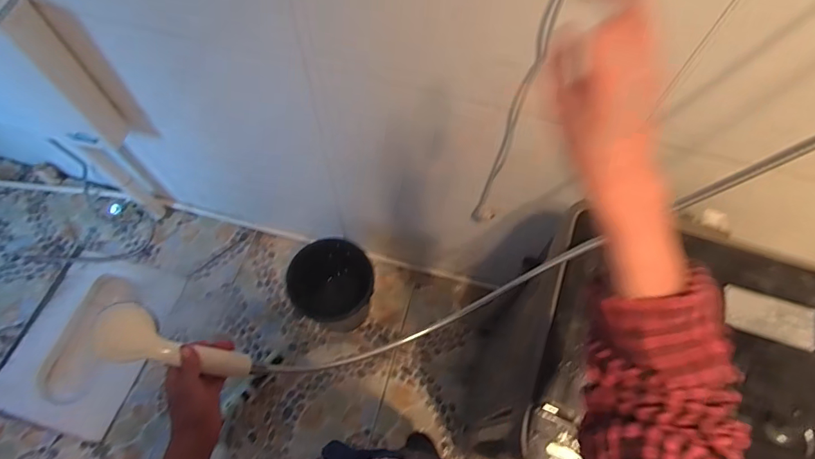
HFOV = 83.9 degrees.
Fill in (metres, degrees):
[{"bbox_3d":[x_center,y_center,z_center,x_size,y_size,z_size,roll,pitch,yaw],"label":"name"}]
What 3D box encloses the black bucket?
[{"bbox_3d":[-0.243,0.177,1.449,0.268,0.220,0.250,-1,66,2],"label":"black bucket"}]

